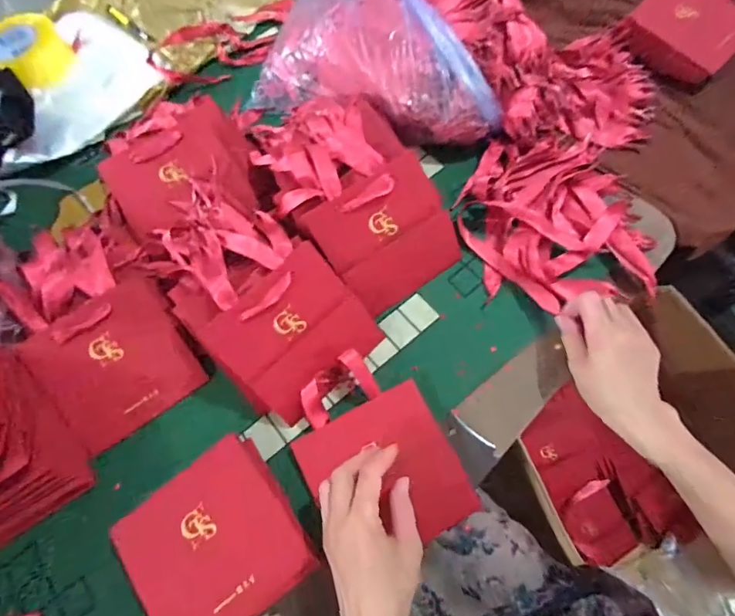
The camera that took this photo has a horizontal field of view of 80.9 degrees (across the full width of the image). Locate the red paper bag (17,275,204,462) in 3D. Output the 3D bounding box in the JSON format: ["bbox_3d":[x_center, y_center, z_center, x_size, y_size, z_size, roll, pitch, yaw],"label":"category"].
[{"bbox_3d":[-0.268,0.057,0.466,0.141,0.019,0.148,-30,100,-16],"label":"red paper bag"}]

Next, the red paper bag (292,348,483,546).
[{"bbox_3d":[0.006,0.137,0.419,0.139,0.032,0.182,-25,68,-8],"label":"red paper bag"}]

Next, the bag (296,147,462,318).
[{"bbox_3d":[0.026,-0.080,0.477,0.152,0.015,0.135,-36,110,-16],"label":"bag"}]

